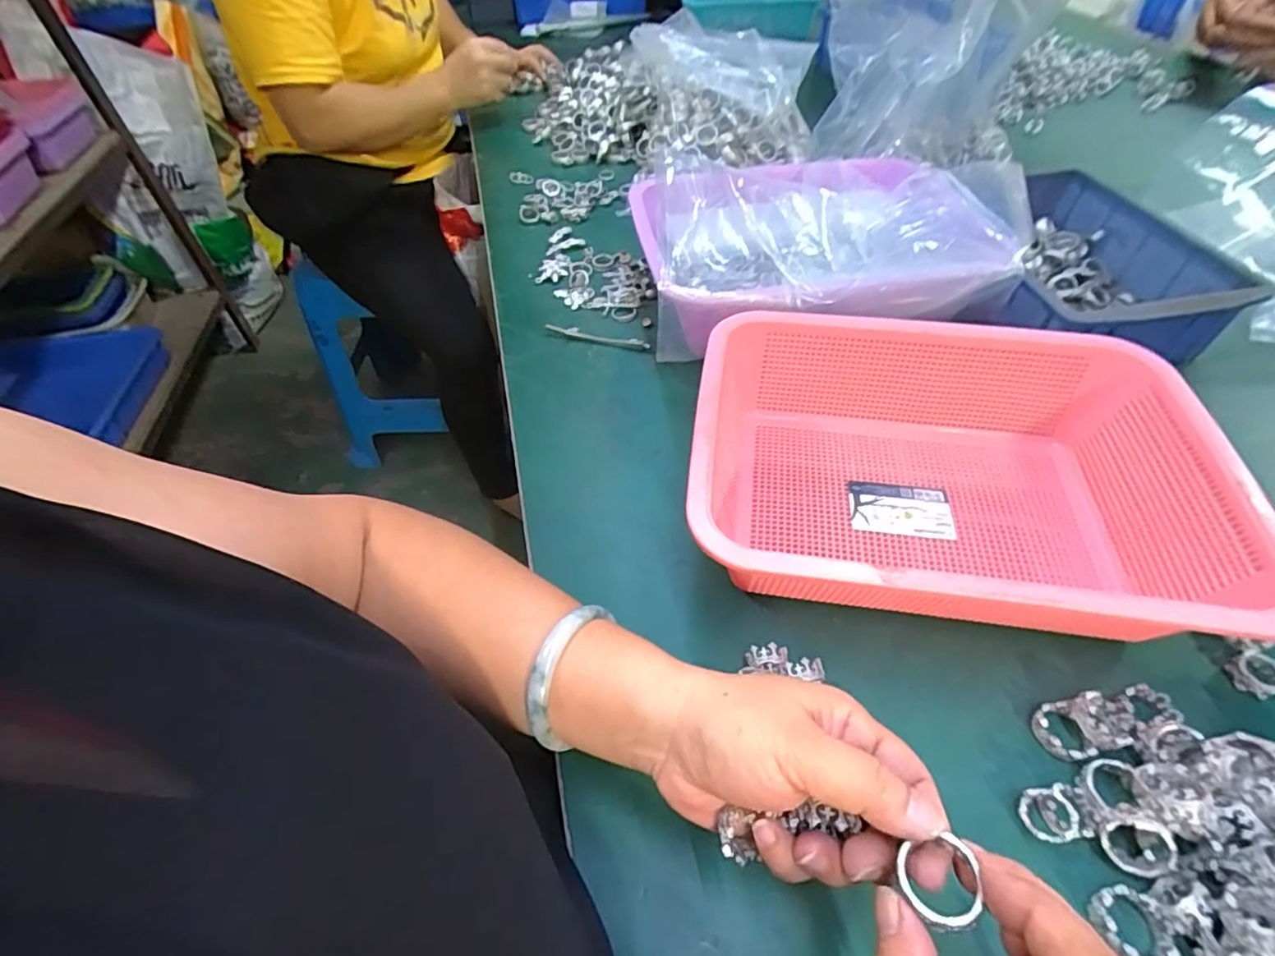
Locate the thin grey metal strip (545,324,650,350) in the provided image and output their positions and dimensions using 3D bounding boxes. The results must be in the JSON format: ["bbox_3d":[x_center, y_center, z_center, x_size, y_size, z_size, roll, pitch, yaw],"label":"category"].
[{"bbox_3d":[-0.038,-0.132,0.542,0.101,0.008,0.011,13,53,14],"label":"thin grey metal strip"}]

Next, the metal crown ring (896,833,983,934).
[{"bbox_3d":[0.104,0.141,0.199,0.025,0.014,0.025,-14,44,14],"label":"metal crown ring"}]

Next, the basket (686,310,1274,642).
[{"bbox_3d":[0.190,-0.004,0.373,0.295,0.079,0.220,6,51,8],"label":"basket"}]

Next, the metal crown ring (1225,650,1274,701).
[{"bbox_3d":[0.344,0.110,0.322,0.021,0.012,0.022,-2,50,2],"label":"metal crown ring"}]

